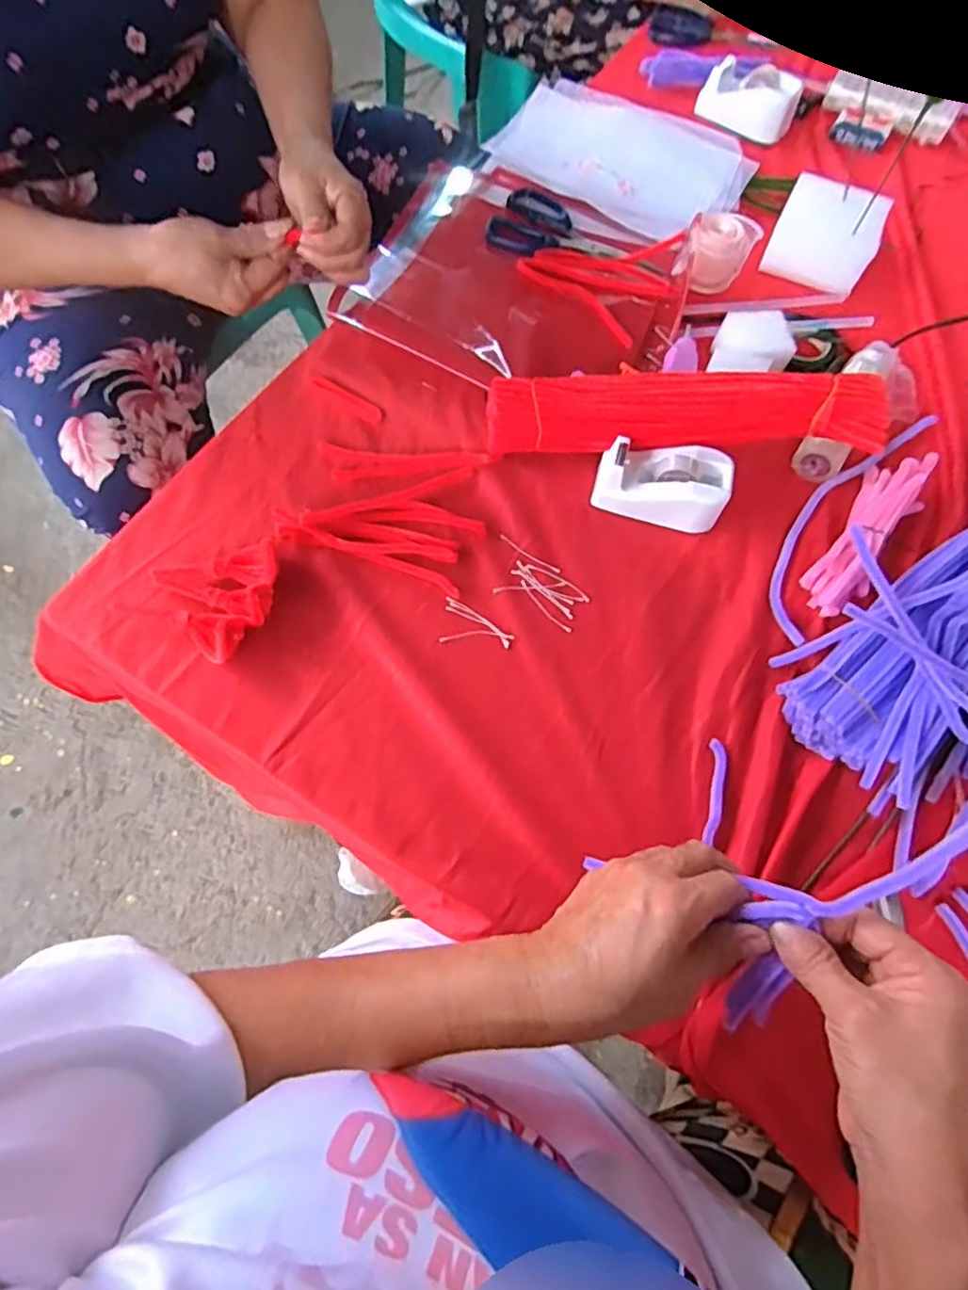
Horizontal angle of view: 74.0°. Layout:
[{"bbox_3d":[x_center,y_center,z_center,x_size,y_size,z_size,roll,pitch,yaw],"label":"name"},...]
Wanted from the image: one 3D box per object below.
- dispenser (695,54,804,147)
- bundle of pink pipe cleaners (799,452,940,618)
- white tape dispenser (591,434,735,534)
[{"bbox_3d":[0.287,-0.590,0.700,0.102,0.045,0.054,34,71,12],"label":"dispenser"},{"bbox_3d":[0.302,-0.091,0.502,0.044,0.025,0.167,37,70,13],"label":"bundle of pink pipe cleaners"},{"bbox_3d":[0.140,-0.126,0.509,0.099,0.043,0.054,11,66,3],"label":"white tape dispenser"}]

